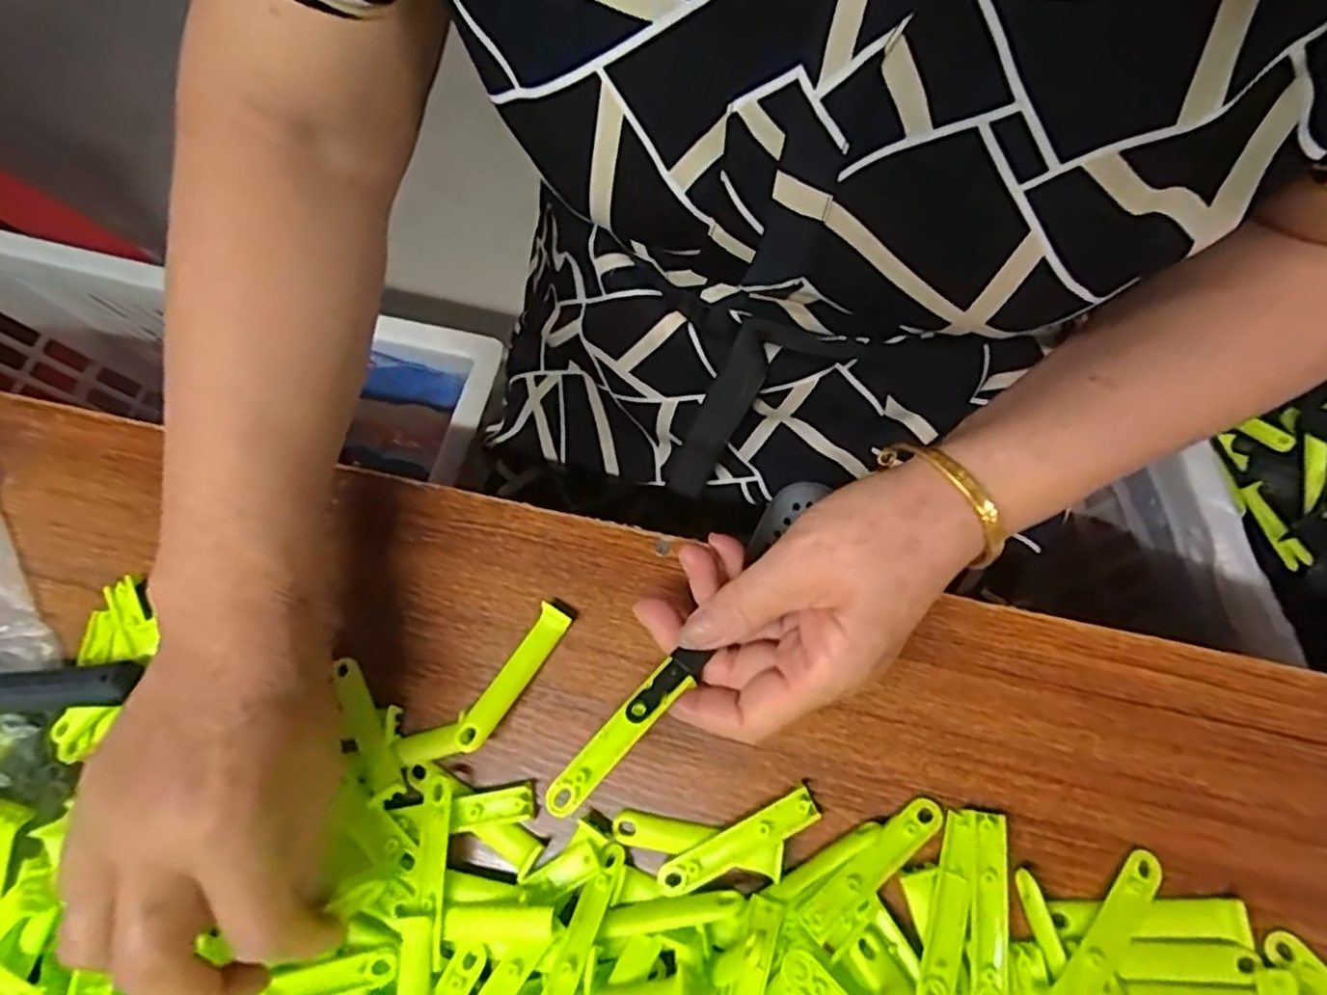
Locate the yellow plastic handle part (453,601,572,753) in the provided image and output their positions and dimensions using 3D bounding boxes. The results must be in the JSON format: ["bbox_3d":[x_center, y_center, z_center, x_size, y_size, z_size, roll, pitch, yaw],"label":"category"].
[{"bbox_3d":[-0.072,0.086,0.343,0.016,0.005,0.076,28,77,13],"label":"yellow plastic handle part"}]

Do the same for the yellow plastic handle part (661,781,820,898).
[{"bbox_3d":[0.033,0.150,0.313,0.074,0.005,0.015,-28,73,-4],"label":"yellow plastic handle part"}]

